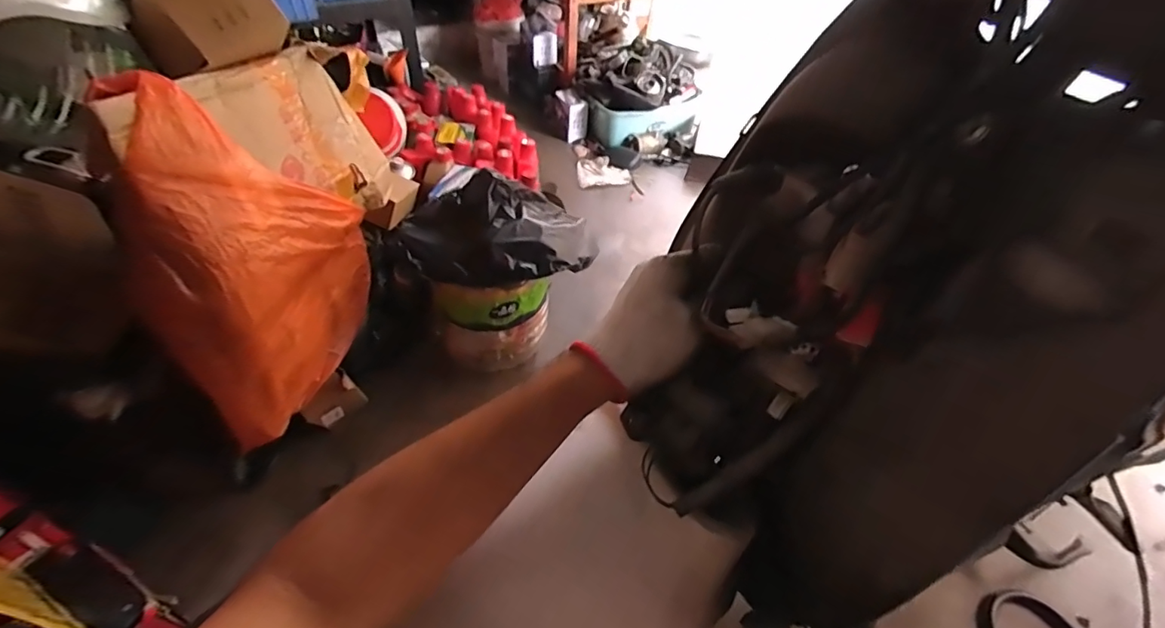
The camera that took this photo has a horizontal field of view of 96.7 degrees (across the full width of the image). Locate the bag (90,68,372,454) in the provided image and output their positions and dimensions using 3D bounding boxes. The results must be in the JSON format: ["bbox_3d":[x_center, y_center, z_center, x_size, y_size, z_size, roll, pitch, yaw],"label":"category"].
[{"bbox_3d":[-0.463,-0.093,0.768,0.133,0.508,0.377,19,49,13],"label":"bag"}]

